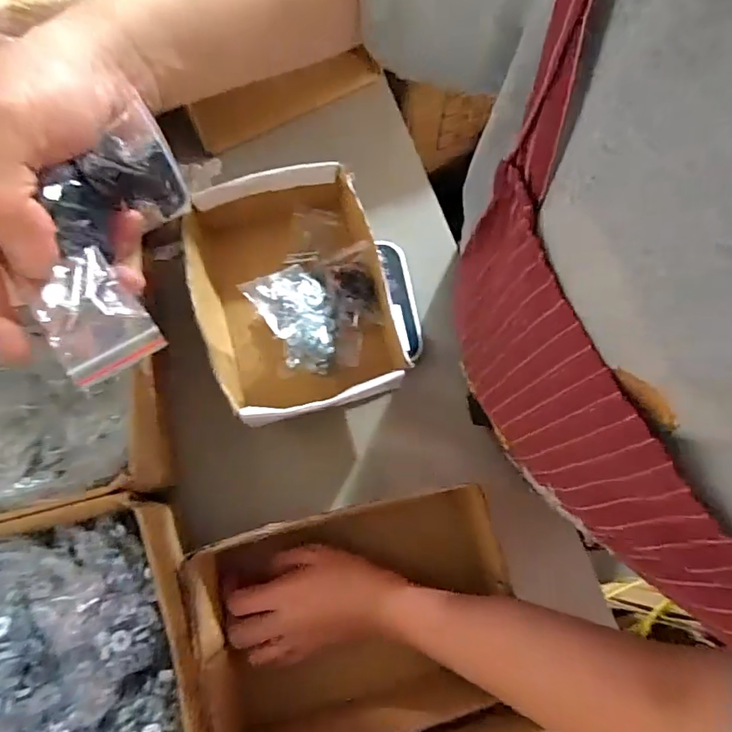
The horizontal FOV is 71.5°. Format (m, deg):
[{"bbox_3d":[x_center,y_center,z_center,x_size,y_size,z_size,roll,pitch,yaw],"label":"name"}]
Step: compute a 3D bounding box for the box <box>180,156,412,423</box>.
[{"bbox_3d":[-0.062,-0.067,0.508,0.193,0.092,0.235,-12,75,-6],"label":"box"}]

